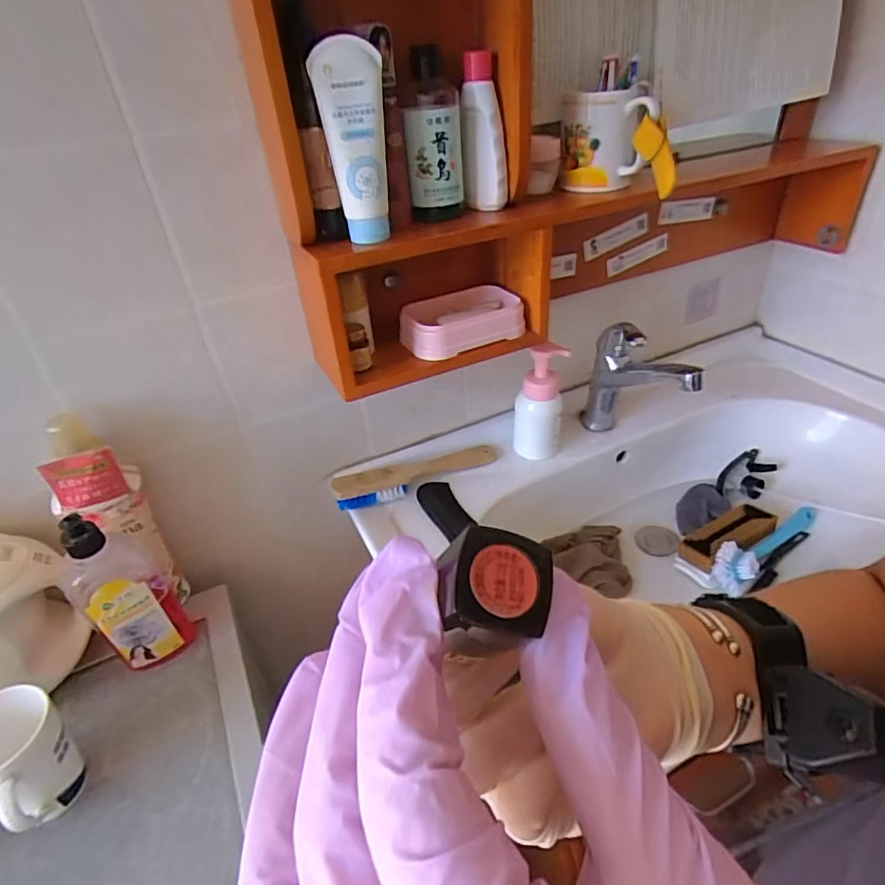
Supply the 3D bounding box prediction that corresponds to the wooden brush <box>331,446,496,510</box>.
[{"bbox_3d":[-0.033,0.035,0.724,0.232,0.045,0.046,-20,37,-20],"label":"wooden brush"}]

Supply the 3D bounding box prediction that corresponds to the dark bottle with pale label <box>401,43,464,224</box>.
[{"bbox_3d":[-0.009,-0.295,0.527,0.055,0.141,0.045,-5,34,1],"label":"dark bottle with pale label"}]

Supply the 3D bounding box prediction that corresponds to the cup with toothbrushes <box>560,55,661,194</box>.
[{"bbox_3d":[0.177,-0.339,0.591,0.094,0.109,0.078,0,34,8],"label":"cup with toothbrushes"}]

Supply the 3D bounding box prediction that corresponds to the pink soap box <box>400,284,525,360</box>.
[{"bbox_3d":[0.019,-0.139,0.618,0.130,0.035,0.090,-22,37,-22],"label":"pink soap box"}]

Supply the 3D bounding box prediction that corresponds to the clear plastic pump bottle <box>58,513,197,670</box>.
[{"bbox_3d":[-0.317,0.155,0.550,0.077,0.211,0.060,-32,42,-33],"label":"clear plastic pump bottle"}]

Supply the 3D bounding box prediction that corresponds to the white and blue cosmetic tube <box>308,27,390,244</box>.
[{"bbox_3d":[-0.074,-0.255,0.469,0.052,0.150,0.028,-5,34,2],"label":"white and blue cosmetic tube"}]

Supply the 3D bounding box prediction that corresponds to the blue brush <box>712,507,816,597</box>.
[{"bbox_3d":[0.422,0.124,0.710,0.202,0.039,0.044,-27,39,-28],"label":"blue brush"}]

